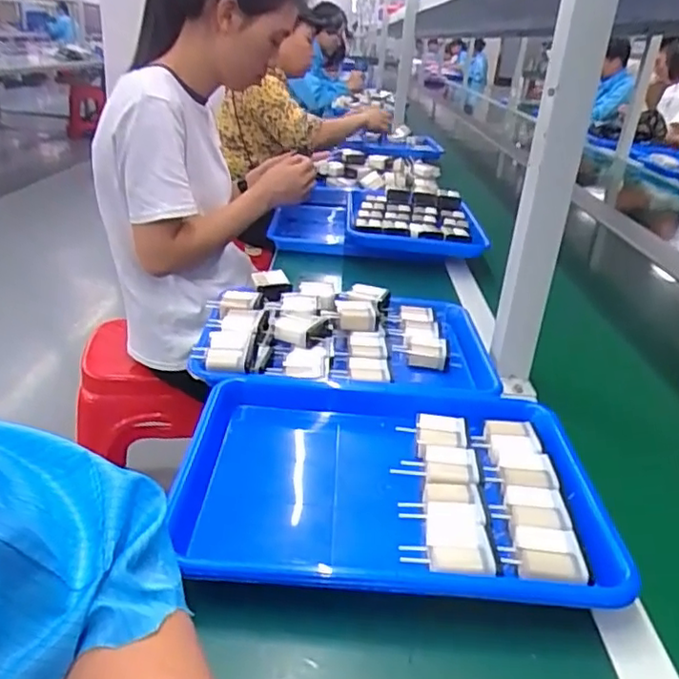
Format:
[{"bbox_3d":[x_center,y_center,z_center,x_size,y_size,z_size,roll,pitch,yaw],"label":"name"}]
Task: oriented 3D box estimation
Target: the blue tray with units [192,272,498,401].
[{"bbox_3d":[0.016,0.001,0.746,0.343,0.059,0.265,4,26,-2],"label":"blue tray with units"}]

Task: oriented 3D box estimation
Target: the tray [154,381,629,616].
[{"bbox_3d":[0.038,0.116,0.527,0.337,0.038,0.262,4,26,-1],"label":"tray"}]

